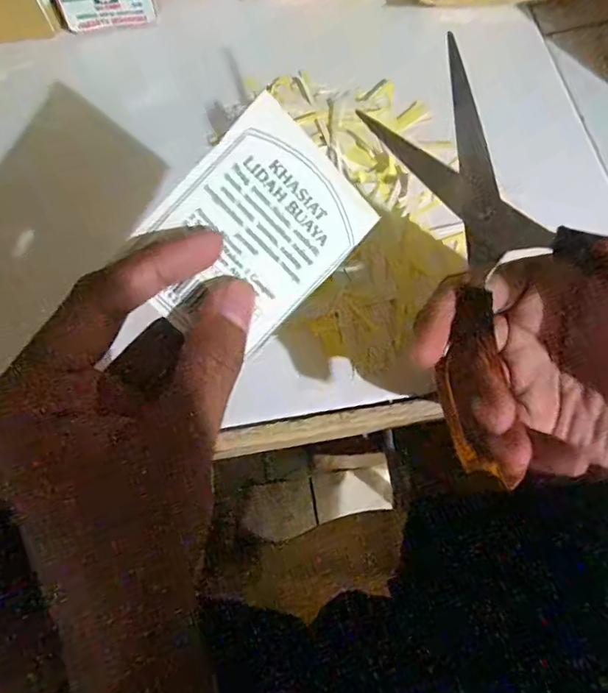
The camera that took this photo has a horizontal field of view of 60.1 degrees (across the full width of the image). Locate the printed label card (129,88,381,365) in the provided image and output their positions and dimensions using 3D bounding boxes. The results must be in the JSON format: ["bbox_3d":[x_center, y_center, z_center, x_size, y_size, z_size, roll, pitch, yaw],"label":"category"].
[{"bbox_3d":[-0.018,-0.039,0.184,0.059,0.004,0.075,43,90,-14],"label":"printed label card"}]

